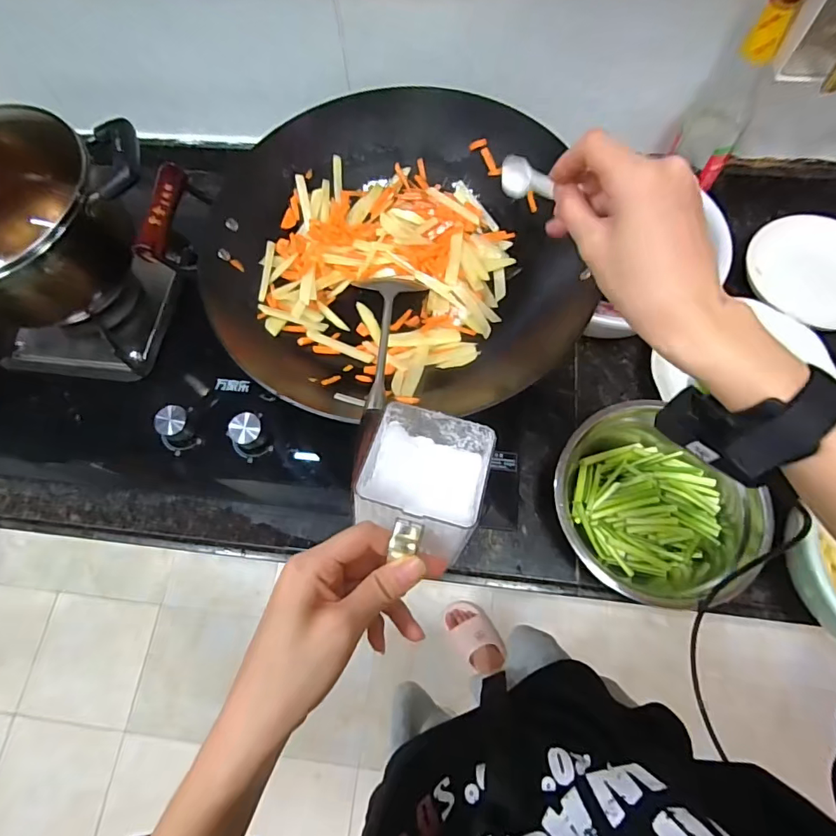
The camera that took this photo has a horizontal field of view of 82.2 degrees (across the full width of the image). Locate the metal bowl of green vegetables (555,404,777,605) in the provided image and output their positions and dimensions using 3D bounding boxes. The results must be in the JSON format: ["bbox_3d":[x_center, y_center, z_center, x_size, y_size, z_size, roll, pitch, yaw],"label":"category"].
[{"bbox_3d":[0.246,0.101,0.525,0.186,0.065,0.206,-37,72,-11],"label":"metal bowl of green vegetables"}]

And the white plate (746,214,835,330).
[{"bbox_3d":[0.537,-0.196,0.640,0.145,0.036,0.172,-29,71,-8],"label":"white plate"}]

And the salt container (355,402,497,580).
[{"bbox_3d":[0.001,0.051,0.321,0.075,0.075,0.092,11,51,7],"label":"salt container"}]

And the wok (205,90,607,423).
[{"bbox_3d":[-0.023,-0.185,0.546,0.390,0.101,0.373,-15,69,-3],"label":"wok"}]

